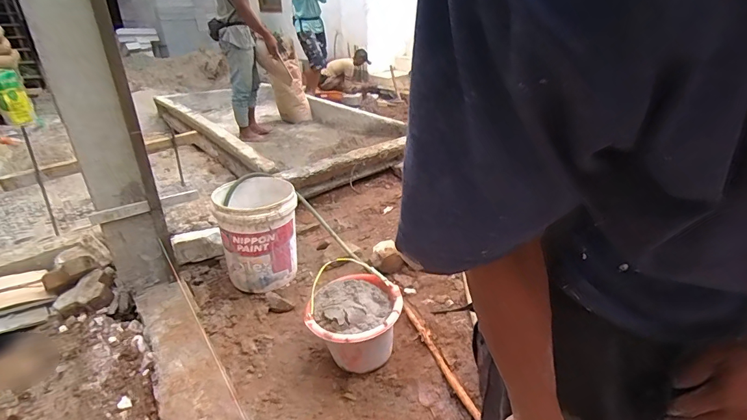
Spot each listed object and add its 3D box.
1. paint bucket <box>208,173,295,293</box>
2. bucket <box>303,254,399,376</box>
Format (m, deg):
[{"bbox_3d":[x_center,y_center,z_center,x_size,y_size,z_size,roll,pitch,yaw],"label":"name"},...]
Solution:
[{"bbox_3d":[-0.437,0.095,1.541,0.289,0.360,0.338,-11,30,-17],"label":"paint bucket"},{"bbox_3d":[-0.075,0.315,1.208,0.265,0.180,0.303,-14,30,-25],"label":"bucket"}]

